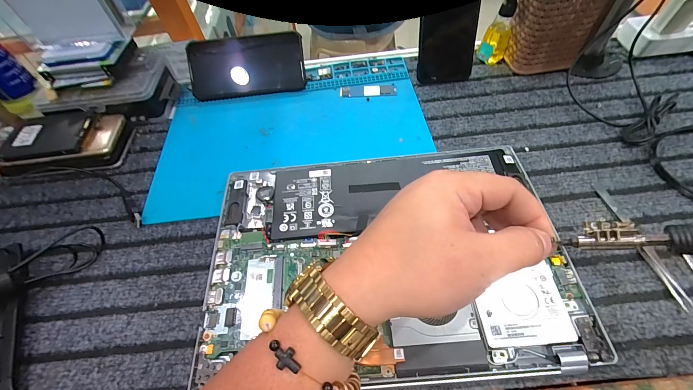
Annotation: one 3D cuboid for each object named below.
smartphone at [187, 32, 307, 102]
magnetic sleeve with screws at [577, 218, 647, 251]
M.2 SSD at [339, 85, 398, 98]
[{"bbox_3d":[-0.142,-0.184,0.439,0.159,0.079,0.013,-7,12,-3],"label":"smartphone"},{"bbox_3d":[0.150,0.023,0.175,0.028,0.008,0.017,-8,90,32],"label":"magnetic sleeve with screws"},{"bbox_3d":[0.031,-0.149,0.436,0.079,0.004,0.023,1,56,5],"label":"M.2 SSD"}]

